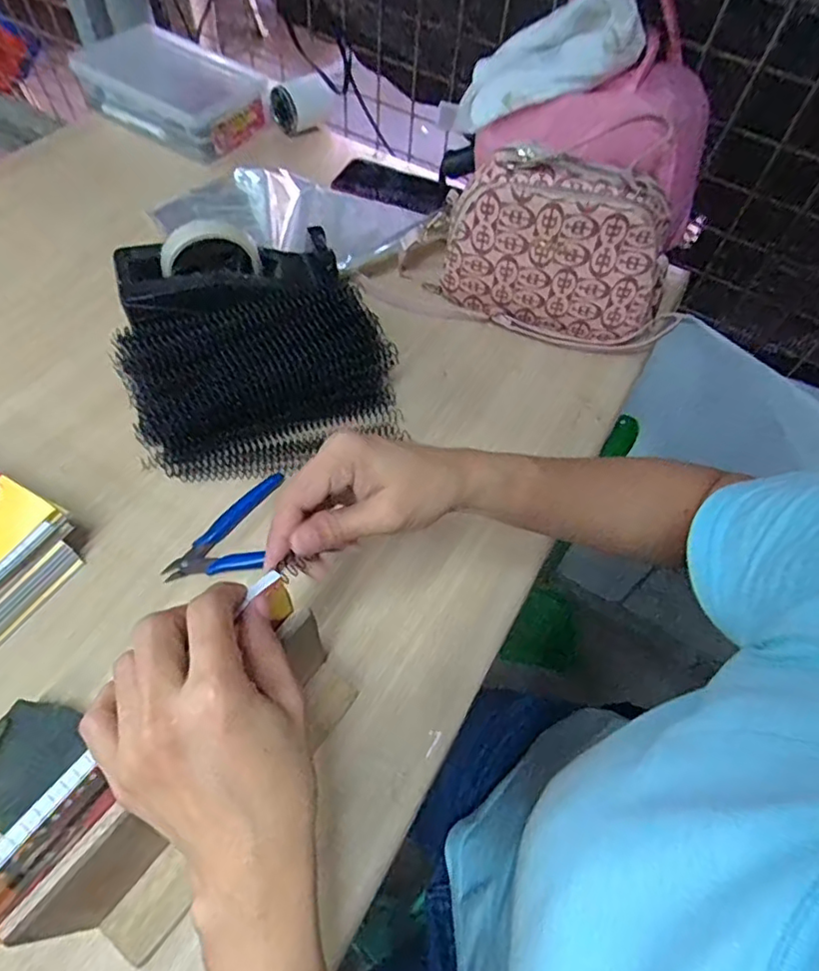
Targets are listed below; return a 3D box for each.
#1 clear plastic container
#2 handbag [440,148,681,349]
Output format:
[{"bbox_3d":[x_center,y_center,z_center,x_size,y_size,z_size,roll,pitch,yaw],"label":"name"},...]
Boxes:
[{"bbox_3d":[-0.324,-0.542,0.796,0.242,0.065,0.154,31,60,15],"label":"clear plastic container"},{"bbox_3d":[0.161,-0.233,0.590,0.246,0.149,0.082,13,57,4],"label":"handbag"}]

